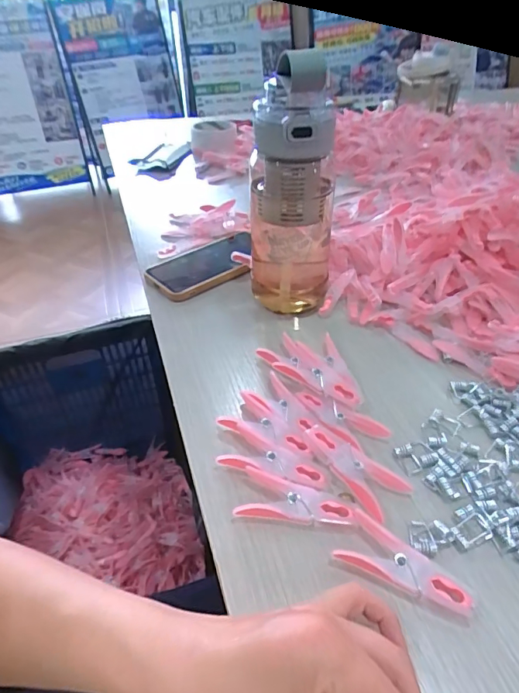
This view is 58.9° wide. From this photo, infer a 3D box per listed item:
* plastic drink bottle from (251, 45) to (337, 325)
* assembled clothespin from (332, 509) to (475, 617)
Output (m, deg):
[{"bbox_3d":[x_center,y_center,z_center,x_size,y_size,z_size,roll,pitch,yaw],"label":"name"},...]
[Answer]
[{"bbox_3d":[0.029,-0.135,0.428,0.081,0.231,0.080,-5,41,0],"label":"plastic drink bottle"},{"bbox_3d":[0.087,0.130,0.273,0.076,0.013,0.035,20,46,26],"label":"assembled clothespin"}]

